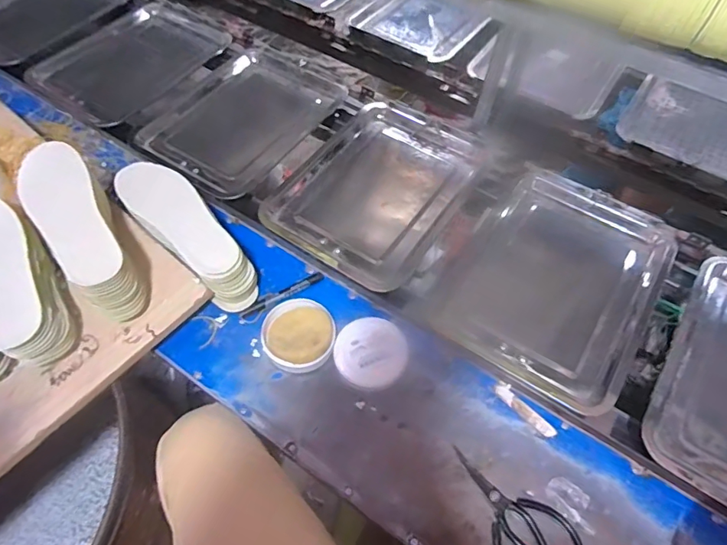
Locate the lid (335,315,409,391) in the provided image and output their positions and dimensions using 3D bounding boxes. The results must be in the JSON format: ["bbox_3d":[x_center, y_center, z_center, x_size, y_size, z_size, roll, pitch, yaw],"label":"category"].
[{"bbox_3d":[0.012,0.114,0.691,0.099,0.025,0.099,1,57,-1],"label":"lid"}]

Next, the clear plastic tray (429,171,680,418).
[{"bbox_3d":[0.290,0.011,0.733,0.266,0.068,0.347,31,61,18],"label":"clear plastic tray"}]

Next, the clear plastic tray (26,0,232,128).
[{"bbox_3d":[-0.493,-0.443,1.023,0.286,0.067,0.344,31,61,18],"label":"clear plastic tray"}]

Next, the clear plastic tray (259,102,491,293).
[{"bbox_3d":[0.030,-0.137,0.828,0.259,0.063,0.348,29,61,16],"label":"clear plastic tray"}]

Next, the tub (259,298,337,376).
[{"bbox_3d":[-0.093,0.088,0.687,0.102,0.052,0.095,1,57,-1],"label":"tub"}]

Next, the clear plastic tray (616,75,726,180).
[{"bbox_3d":[0.643,-0.271,0.912,0.272,0.026,0.256,31,61,18],"label":"clear plastic tray"}]

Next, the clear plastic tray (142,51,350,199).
[{"bbox_3d":[-0.243,-0.287,0.921,0.287,0.065,0.363,31,61,18],"label":"clear plastic tray"}]

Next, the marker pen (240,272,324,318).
[{"bbox_3d":[-0.124,0.034,0.743,0.138,0.014,0.020,-27,61,-18],"label":"marker pen"}]

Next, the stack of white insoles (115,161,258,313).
[{"bbox_3d":[-0.274,-0.060,0.735,0.087,0.126,0.264,-36,65,-22],"label":"stack of white insoles"}]

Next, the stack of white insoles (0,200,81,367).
[{"bbox_3d":[-0.464,-0.006,0.621,0.089,0.090,0.274,-32,77,-20],"label":"stack of white insoles"}]

